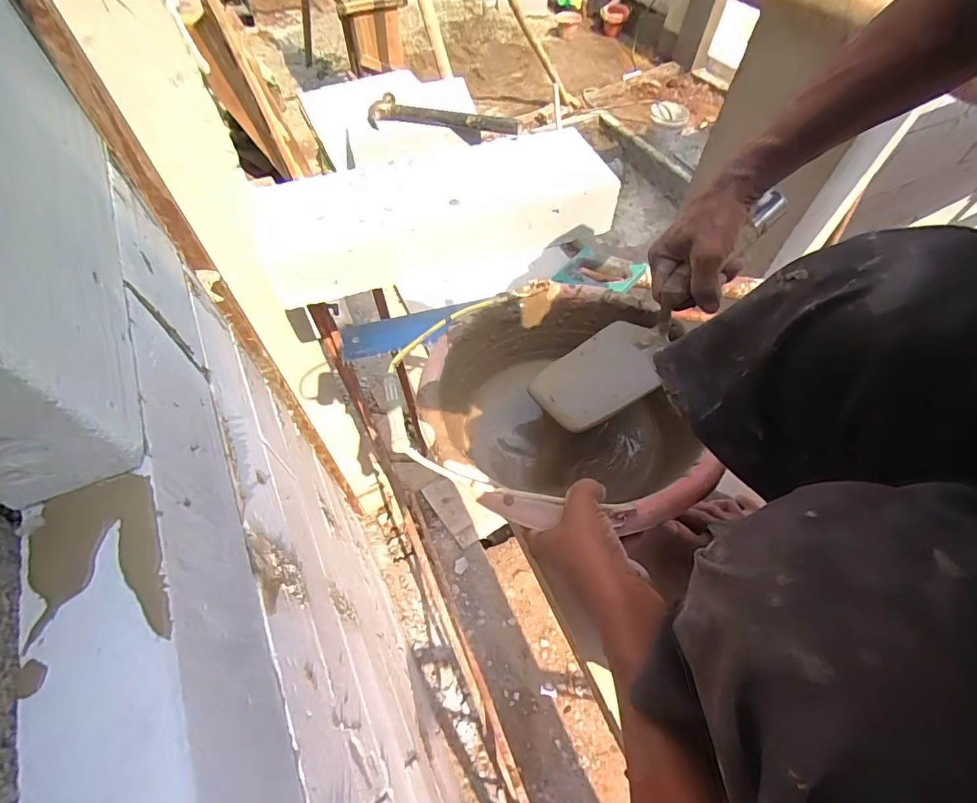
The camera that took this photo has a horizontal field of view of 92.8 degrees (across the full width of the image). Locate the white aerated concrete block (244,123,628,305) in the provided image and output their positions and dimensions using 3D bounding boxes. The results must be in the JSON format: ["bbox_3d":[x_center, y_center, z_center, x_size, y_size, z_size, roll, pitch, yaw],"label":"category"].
[{"bbox_3d":[-0.084,-0.341,0.810,0.588,0.129,0.203,-15,59,-10],"label":"white aerated concrete block"}]

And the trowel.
[{"bbox_3d":[0.166,-0.078,0.446,0.279,0.070,0.083,-41,65,-2],"label":"trowel"}]

